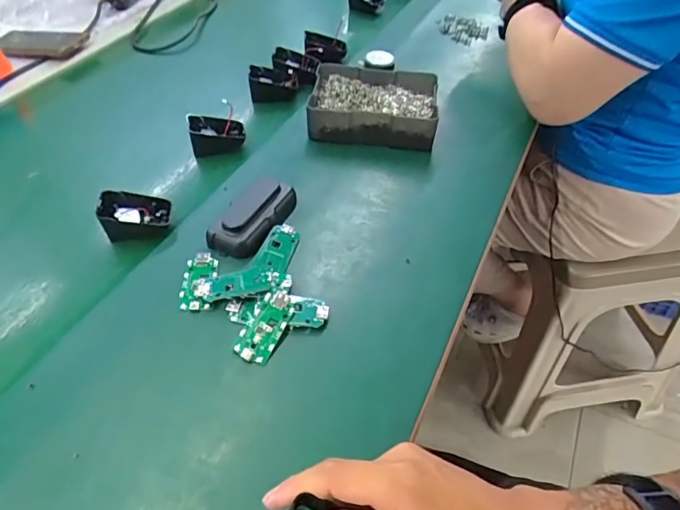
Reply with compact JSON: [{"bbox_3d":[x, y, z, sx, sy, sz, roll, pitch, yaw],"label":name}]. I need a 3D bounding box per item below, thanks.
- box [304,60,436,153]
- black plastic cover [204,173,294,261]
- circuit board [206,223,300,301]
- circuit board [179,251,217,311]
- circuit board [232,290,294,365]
[{"bbox_3d":[0.044,-0.196,0.629,0.158,0.039,0.133,3,48,6],"label":"box"},{"bbox_3d":[-0.088,-0.044,0.505,0.060,0.030,0.110,14,50,15],"label":"black plastic cover"},{"bbox_3d":[-0.073,0.009,0.460,0.048,0.007,0.112,30,56,26],"label":"circuit board"},{"bbox_3d":[-0.130,0.023,0.451,0.029,0.006,0.064,-2,48,1],"label":"circuit board"},{"bbox_3d":[-0.063,0.059,0.414,0.030,0.011,0.063,18,51,18],"label":"circuit board"}]

